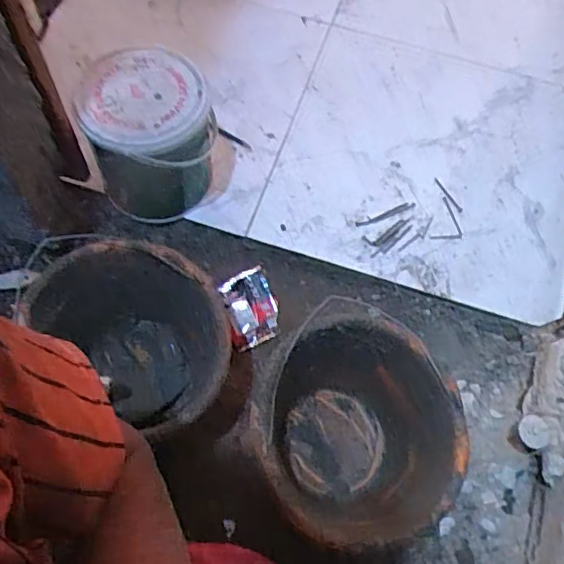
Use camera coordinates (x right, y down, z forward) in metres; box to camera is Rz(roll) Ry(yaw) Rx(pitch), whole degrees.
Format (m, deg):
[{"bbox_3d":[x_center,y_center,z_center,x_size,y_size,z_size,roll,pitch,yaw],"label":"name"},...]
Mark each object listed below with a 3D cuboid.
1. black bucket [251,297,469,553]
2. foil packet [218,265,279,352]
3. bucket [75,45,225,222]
[{"bbox_3d":[0.085,0.199,0.734,0.237,0.204,0.253,5,64,-1],"label":"black bucket"},{"bbox_3d":[-0.047,0.039,0.877,0.075,0.031,0.113,-14,66,-10],"label":"foil packet"},{"bbox_3d":[-0.185,-0.211,0.859,0.182,0.201,0.175,1,65,-3],"label":"bucket"}]

